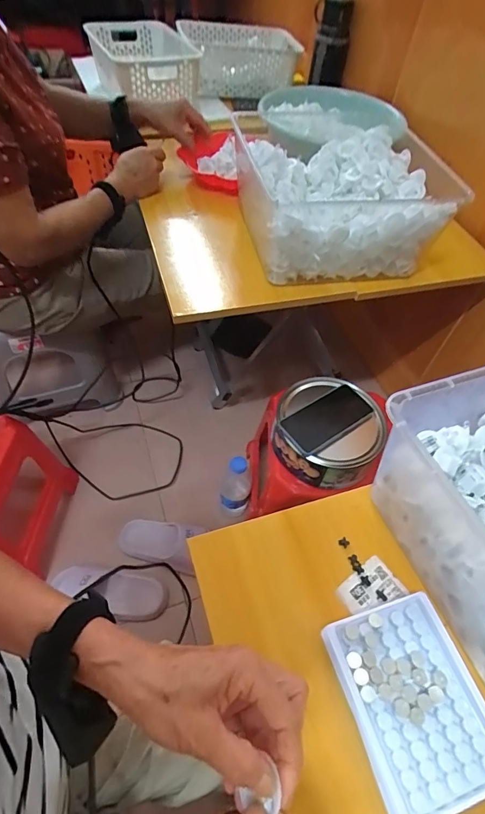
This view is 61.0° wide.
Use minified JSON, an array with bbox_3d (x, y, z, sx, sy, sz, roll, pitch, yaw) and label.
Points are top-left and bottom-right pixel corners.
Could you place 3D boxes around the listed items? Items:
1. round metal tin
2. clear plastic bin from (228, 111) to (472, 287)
[{"bbox_3d":[0.148,0.042,0.718,0.189,0.076,0.175,2,53,-3],"label":"round metal tin"},{"bbox_3d":[0.150,-0.382,0.726,0.298,0.134,0.379,-6,54,-9],"label":"clear plastic bin"}]

